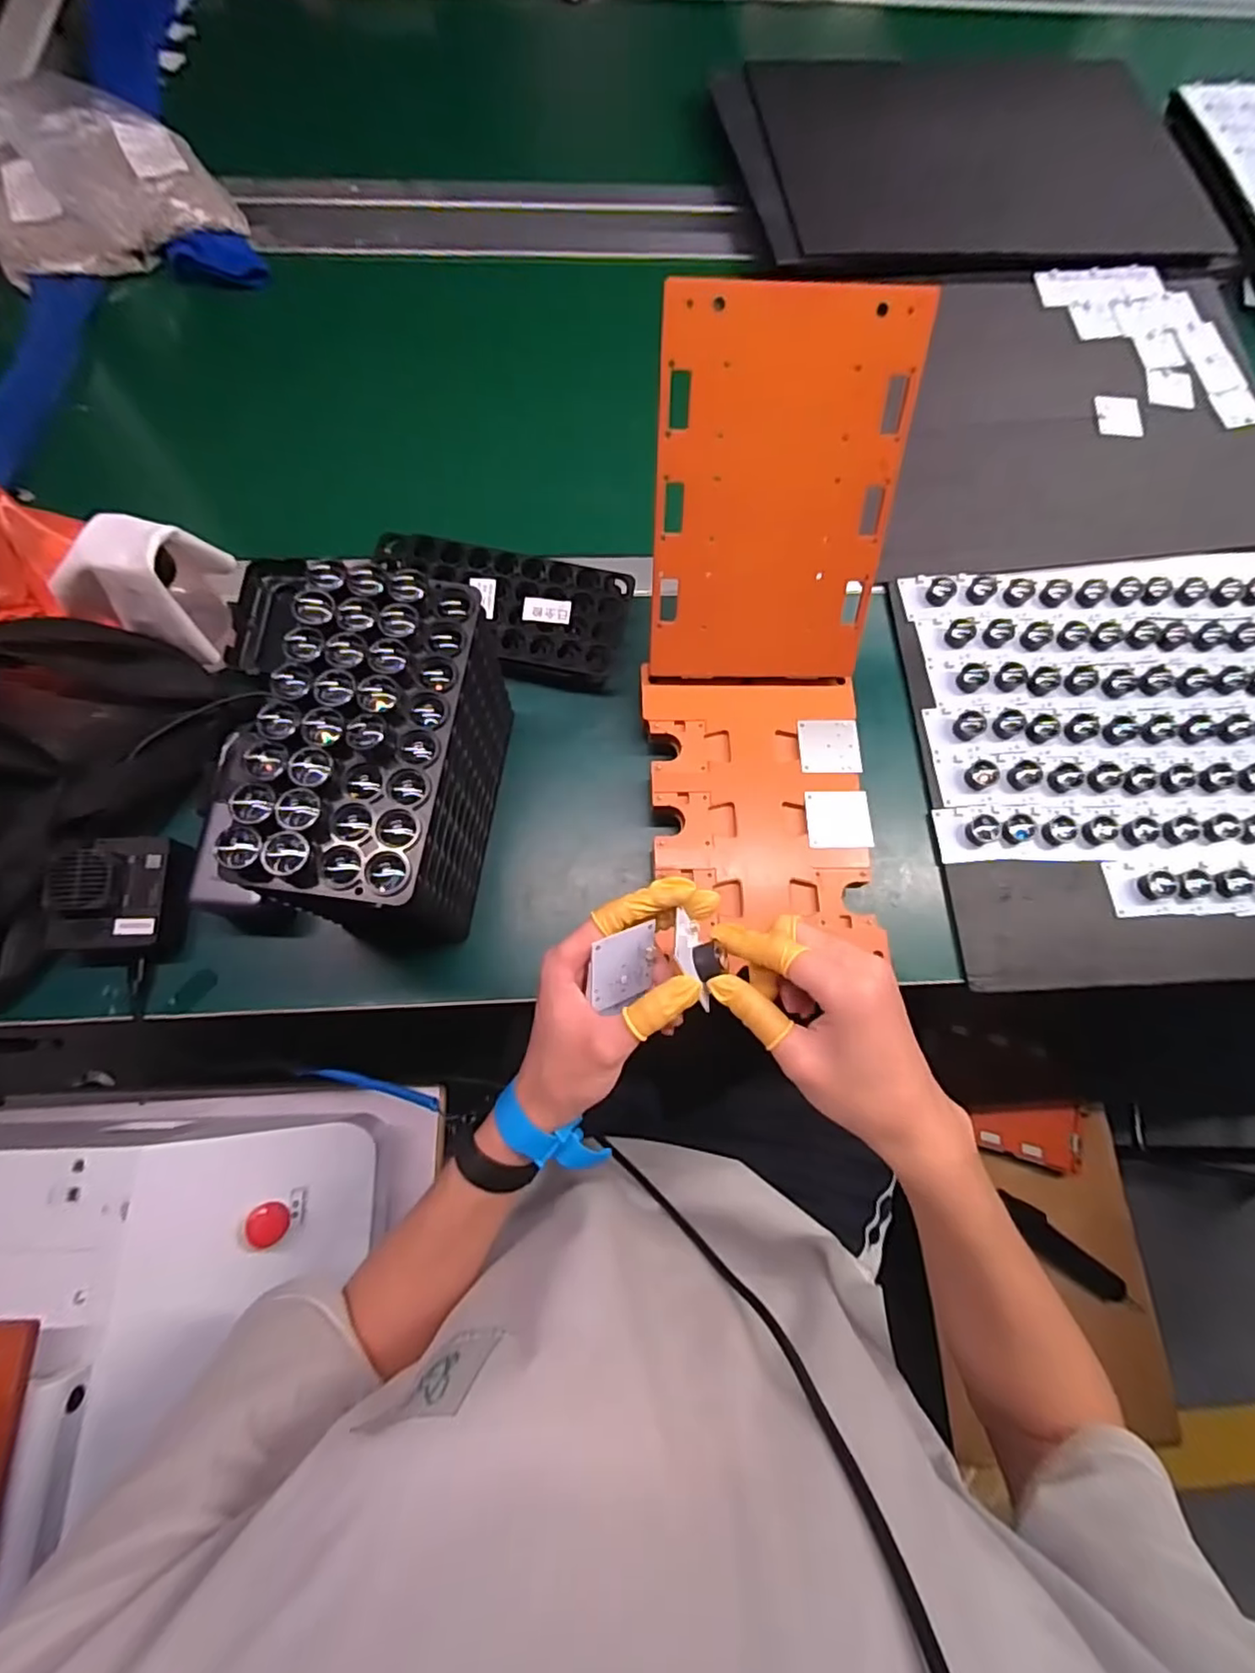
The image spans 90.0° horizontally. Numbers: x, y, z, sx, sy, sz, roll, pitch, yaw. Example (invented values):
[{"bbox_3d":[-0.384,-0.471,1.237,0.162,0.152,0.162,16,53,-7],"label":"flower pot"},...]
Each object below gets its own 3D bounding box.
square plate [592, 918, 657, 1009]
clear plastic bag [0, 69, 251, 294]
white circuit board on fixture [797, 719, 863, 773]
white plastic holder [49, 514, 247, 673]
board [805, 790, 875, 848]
[{"bbox_3d":[-0.001,0.074,0.354,0.043,0.004,0.042,-11,114,-35],"label":"square plate"},{"bbox_3d":[-0.551,-0.673,0.642,0.244,0.090,0.155,-25,76,-9],"label":"clear plastic bag"},{"bbox_3d":[0.161,-0.072,0.498,0.048,0.004,0.045,0,73,-2],"label":"white circuit board on fixture"},{"bbox_3d":[-0.357,-0.195,0.470,0.080,0.098,0.087,11,73,1],"label":"white plastic holder"},{"bbox_3d":[0.162,-0.013,0.482,0.049,0.004,0.046,0,73,-3],"label":"board"}]

